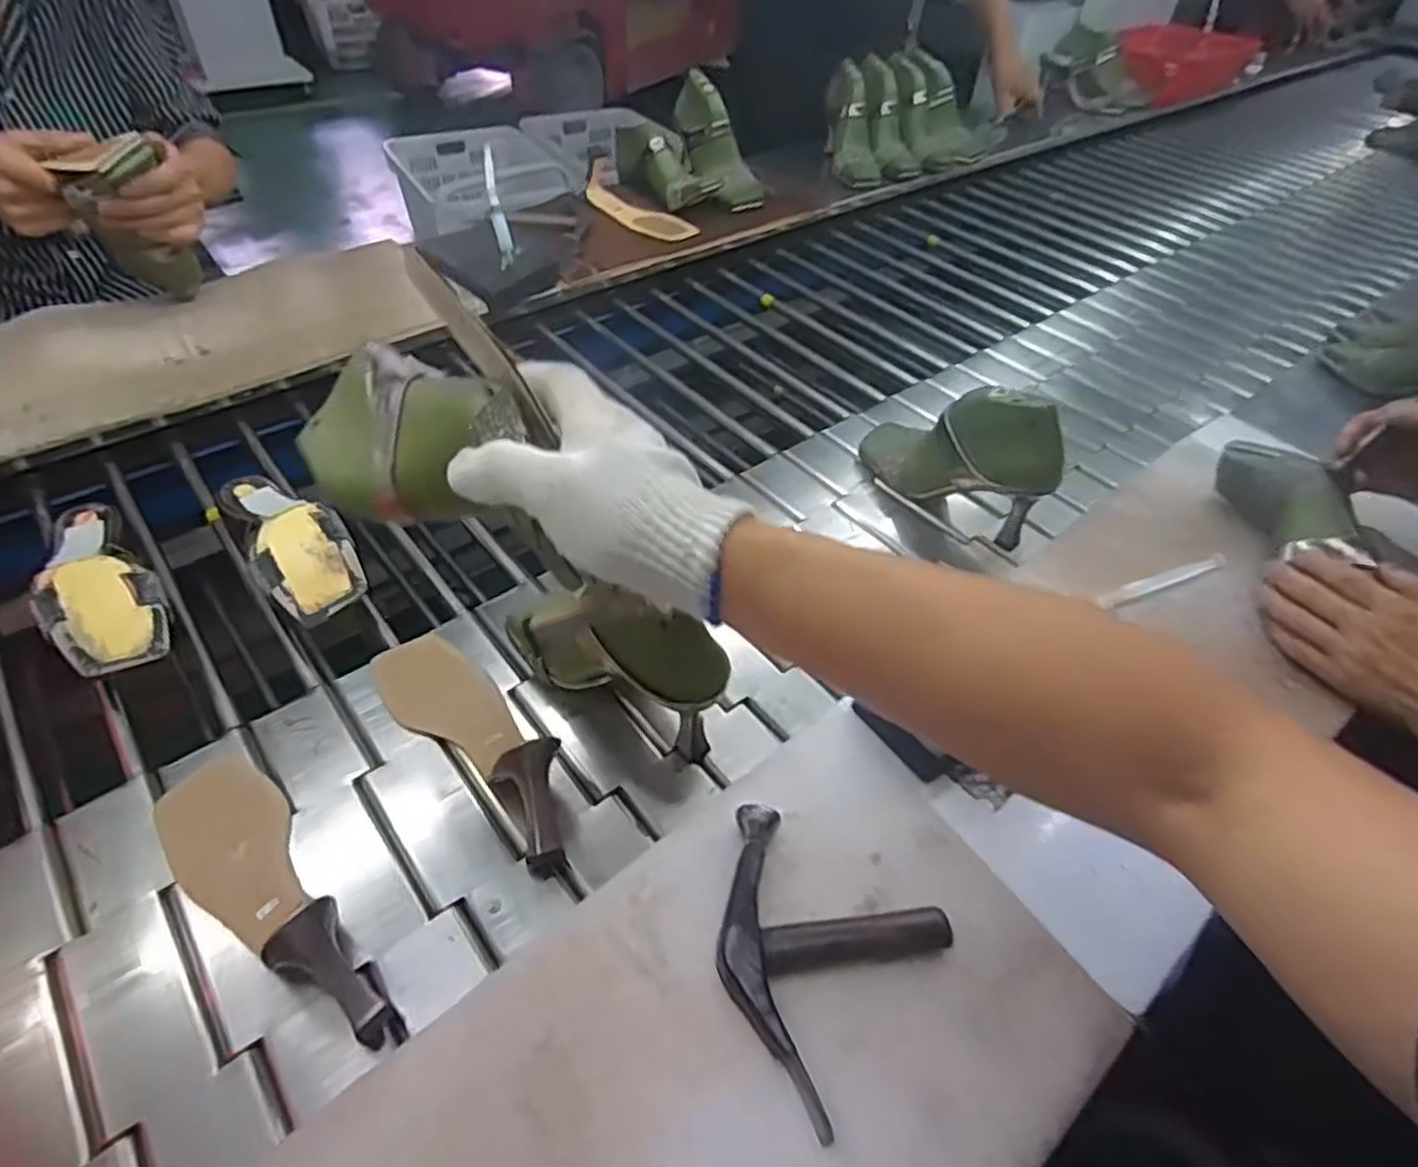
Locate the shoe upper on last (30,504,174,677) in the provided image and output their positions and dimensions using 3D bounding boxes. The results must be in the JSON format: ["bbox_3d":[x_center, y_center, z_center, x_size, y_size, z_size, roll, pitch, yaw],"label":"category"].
[{"bbox_3d":[-0.505,0.000,0.628,0.077,0.070,0.199,-32,55,-28],"label":"shoe upper on last"}]

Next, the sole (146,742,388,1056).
[{"bbox_3d":[-0.285,0.184,0.481,0.246,0.053,0.070,33,54,26],"label":"sole"}]

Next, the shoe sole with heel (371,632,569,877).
[{"bbox_3d":[-0.175,0.104,0.569,0.069,0.050,0.246,-34,57,-30],"label":"shoe sole with heel"}]

